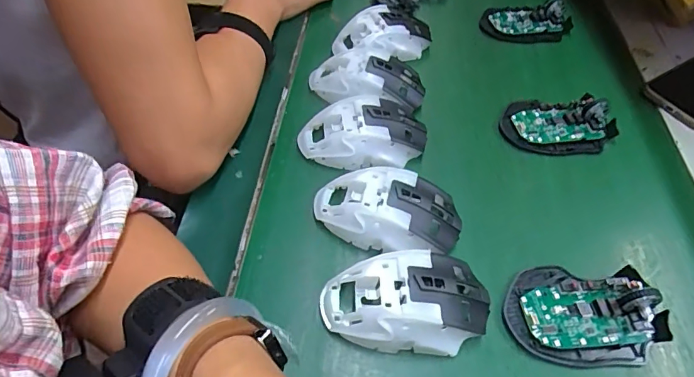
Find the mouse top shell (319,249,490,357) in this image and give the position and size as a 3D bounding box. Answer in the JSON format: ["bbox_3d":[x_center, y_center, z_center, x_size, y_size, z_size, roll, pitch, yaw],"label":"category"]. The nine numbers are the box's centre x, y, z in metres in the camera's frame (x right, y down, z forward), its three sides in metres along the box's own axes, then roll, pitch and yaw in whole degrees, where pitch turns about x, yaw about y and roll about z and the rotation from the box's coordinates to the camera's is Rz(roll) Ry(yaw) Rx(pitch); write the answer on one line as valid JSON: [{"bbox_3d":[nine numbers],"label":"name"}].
[{"bbox_3d":[0.041,0.079,0.304,0.111,0.035,0.063,-5,54,-9],"label":"mouse top shell"}]

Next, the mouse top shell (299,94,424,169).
[{"bbox_3d":[0.016,-0.048,0.394,0.113,0.031,0.068,-11,55,-13],"label":"mouse top shell"}]

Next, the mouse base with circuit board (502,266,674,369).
[{"bbox_3d":[0.171,0.086,0.317,0.111,0.027,0.074,-1,53,-6],"label":"mouse base with circuit board"}]

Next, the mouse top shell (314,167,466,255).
[{"bbox_3d":[0.033,0.018,0.350,0.116,0.036,0.066,14,53,5],"label":"mouse top shell"}]

